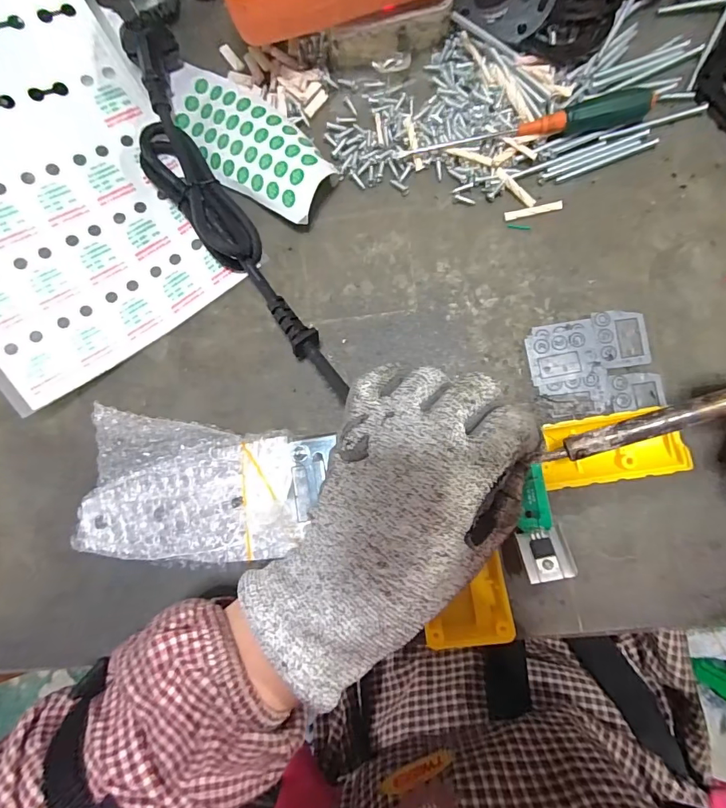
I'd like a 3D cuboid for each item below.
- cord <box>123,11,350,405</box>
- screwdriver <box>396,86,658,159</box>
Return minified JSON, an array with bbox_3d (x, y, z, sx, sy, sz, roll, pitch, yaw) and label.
[{"bbox_3d":[-0.085,-0.114,0.266,0.053,0.031,0.258,-30,84,3],"label":"cord"},{"bbox_3d":[0.096,-0.164,0.260,0.147,0.015,0.014,-9,86,4],"label":"screwdriver"}]

